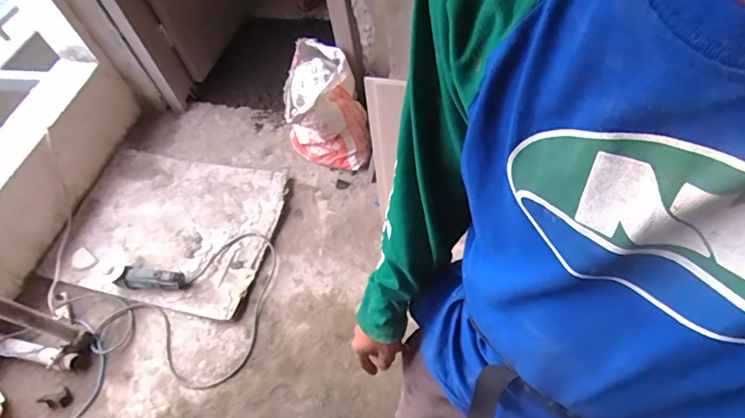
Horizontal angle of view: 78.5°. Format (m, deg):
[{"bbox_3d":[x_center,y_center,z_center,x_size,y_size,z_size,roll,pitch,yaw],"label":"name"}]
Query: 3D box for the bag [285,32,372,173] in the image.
[{"bbox_3d":[-0.187,-0.359,1.691,0.266,0.376,0.331,-20,56,-6],"label":"bag"}]

